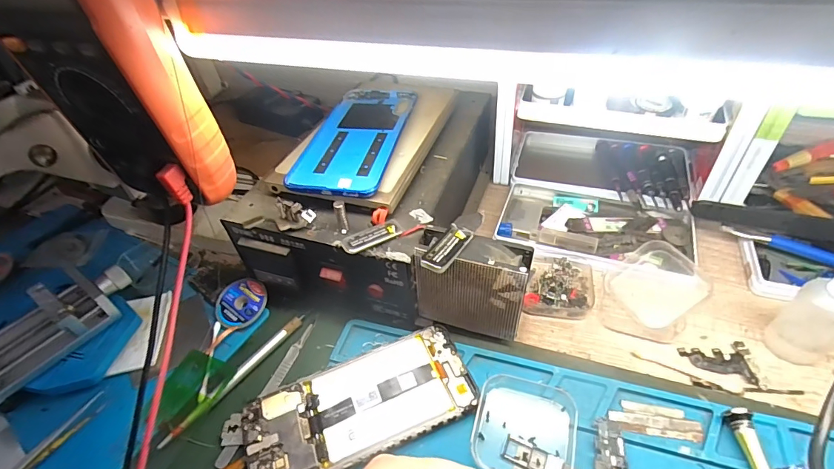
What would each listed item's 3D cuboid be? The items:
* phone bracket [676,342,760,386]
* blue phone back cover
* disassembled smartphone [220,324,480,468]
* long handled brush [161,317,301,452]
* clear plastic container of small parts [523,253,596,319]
[{"bbox_3d":[0.223,0.090,0.309,0.046,0.004,0.031,10,47,16],"label":"phone bracket"},{"bbox_3d":[-0.052,-0.087,0.367,0.075,0.007,0.164,6,45,11],"label":"blue phone back cover"},{"bbox_3d":[-0.044,0.123,0.292,0.169,0.012,0.073,-19,45,-12],"label":"disassembled smartphone"},{"bbox_3d":[-0.139,0.109,0.323,0.010,0.005,0.129,25,52,28],"label":"long handled brush"},{"bbox_3d":[0.125,0.043,0.361,0.054,0.019,0.062,11,47,17],"label":"clear plastic container of small parts"}]

